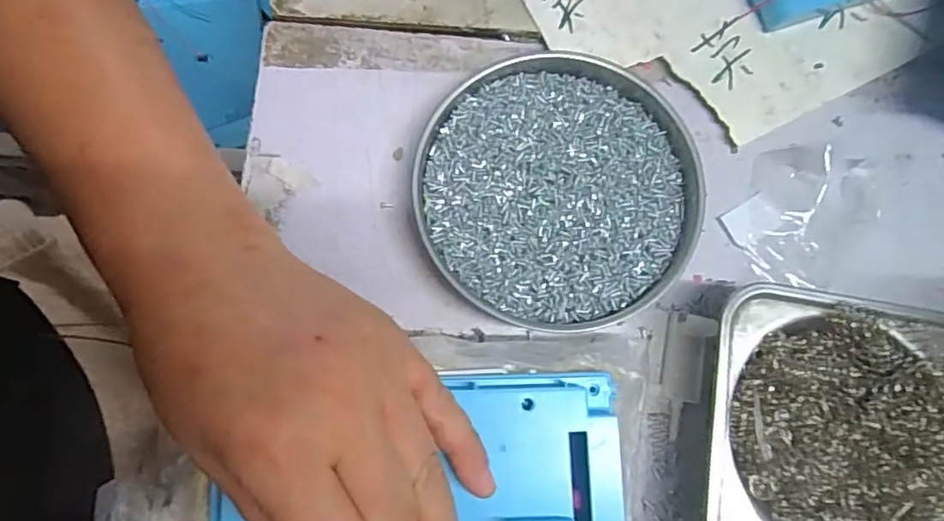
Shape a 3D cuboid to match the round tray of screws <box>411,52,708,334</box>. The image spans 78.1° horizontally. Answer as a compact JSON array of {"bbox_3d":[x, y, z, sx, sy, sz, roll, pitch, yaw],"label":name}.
[{"bbox_3d":[0.044,-0.034,0.291,0.140,0.017,0.131,0,78,-1],"label":"round tray of screws"}]

